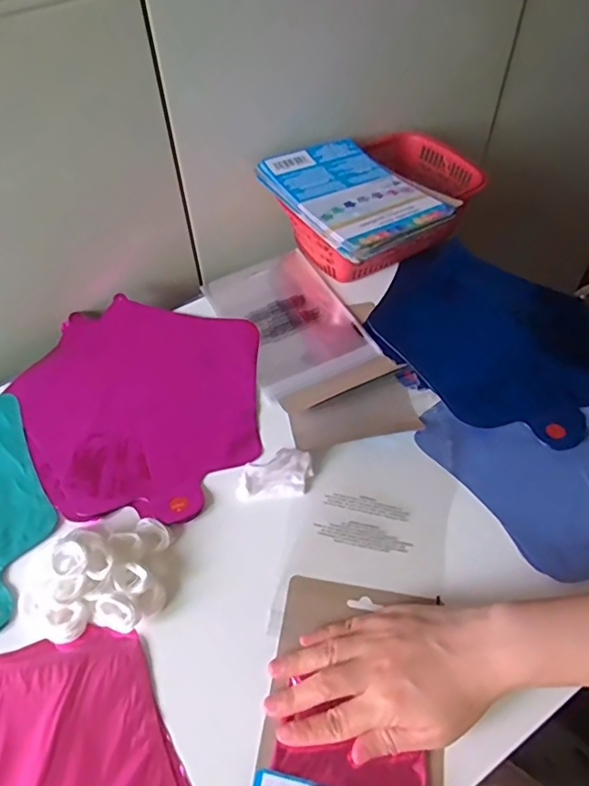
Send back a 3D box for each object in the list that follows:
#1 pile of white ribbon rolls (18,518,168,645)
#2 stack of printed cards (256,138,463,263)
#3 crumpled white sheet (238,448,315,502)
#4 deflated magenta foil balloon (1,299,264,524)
[{"bbox_3d":[-0.145,0.127,0.400,0.100,0.037,0.088,-6,52,-3],"label":"pile of white ribbon rolls"},{"bbox_3d":[0.057,-0.203,0.552,0.129,0.018,0.187,-30,57,-20],"label":"stack of printed cards"},{"bbox_3d":[-0.016,0.065,0.453,0.060,0.023,0.035,-3,52,-1],"label":"crumpled white sheet"},{"bbox_3d":[-0.147,0.005,0.519,0.222,0.014,0.243,-3,52,0],"label":"deflated magenta foil balloon"}]

